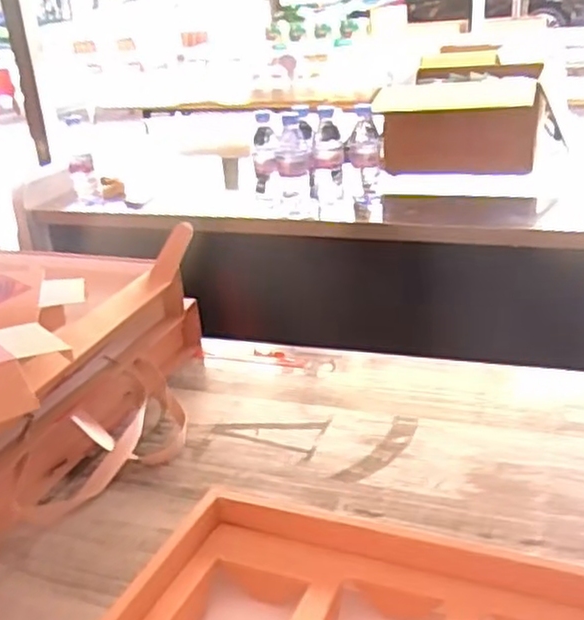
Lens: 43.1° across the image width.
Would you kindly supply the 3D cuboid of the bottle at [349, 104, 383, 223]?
[{"bbox_3d":[0.140,-0.264,1.409,0.063,0.217,0.080,-2,24,7],"label":"bottle"}]

